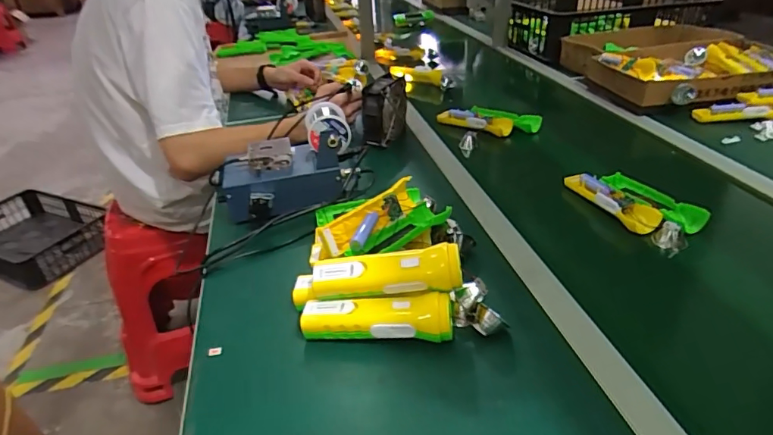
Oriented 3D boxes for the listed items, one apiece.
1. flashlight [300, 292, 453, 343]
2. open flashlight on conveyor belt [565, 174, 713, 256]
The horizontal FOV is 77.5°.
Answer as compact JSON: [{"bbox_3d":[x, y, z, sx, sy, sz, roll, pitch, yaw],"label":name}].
[{"bbox_3d":[-0.012,0.115,0.526,0.164,0.047,0.044,-3,33,7],"label":"flashlight"},{"bbox_3d":[0.373,-0.023,0.732,0.107,0.034,0.201,-16,34,-19],"label":"open flashlight on conveyor belt"}]

